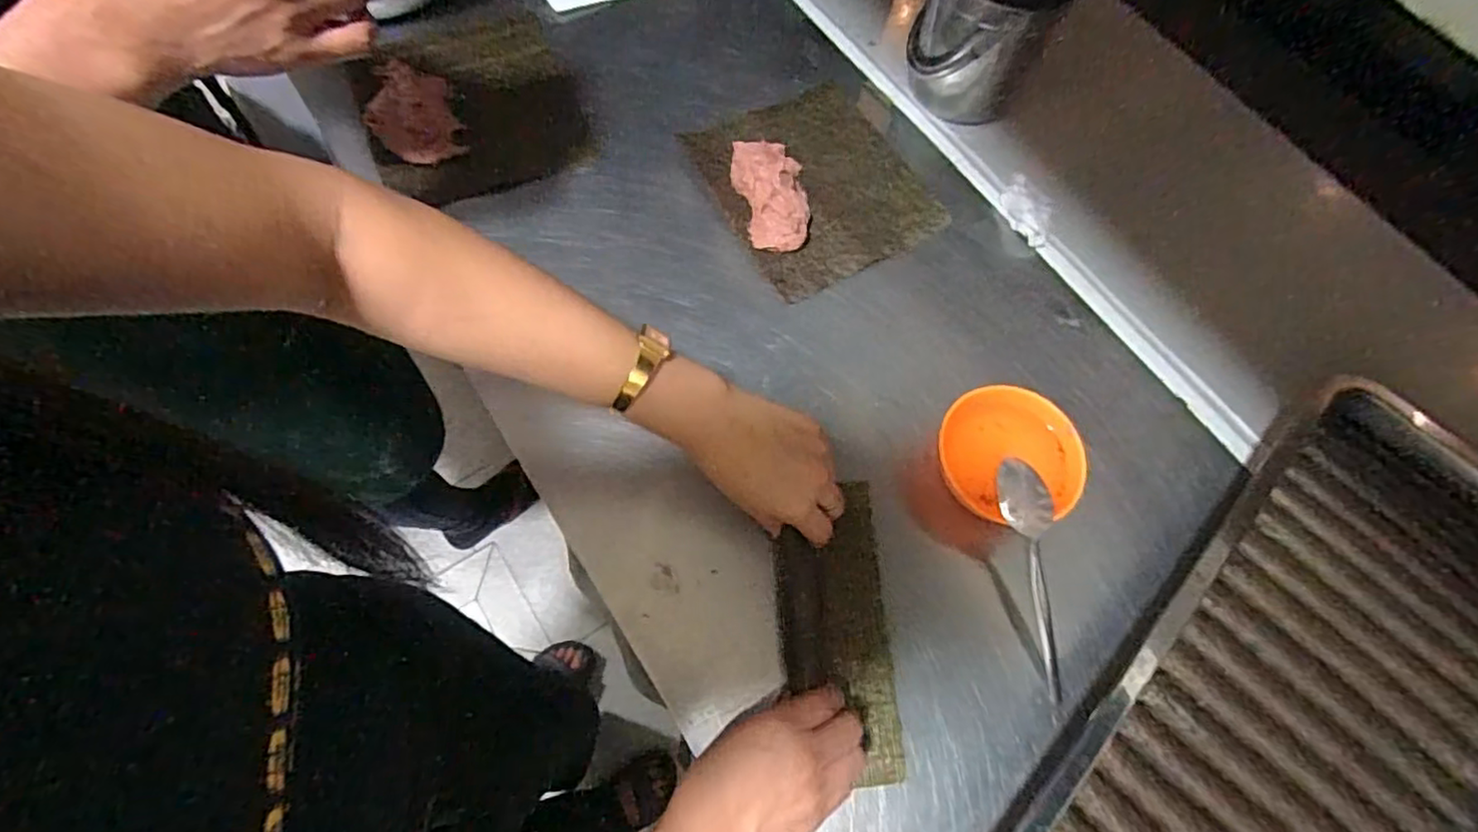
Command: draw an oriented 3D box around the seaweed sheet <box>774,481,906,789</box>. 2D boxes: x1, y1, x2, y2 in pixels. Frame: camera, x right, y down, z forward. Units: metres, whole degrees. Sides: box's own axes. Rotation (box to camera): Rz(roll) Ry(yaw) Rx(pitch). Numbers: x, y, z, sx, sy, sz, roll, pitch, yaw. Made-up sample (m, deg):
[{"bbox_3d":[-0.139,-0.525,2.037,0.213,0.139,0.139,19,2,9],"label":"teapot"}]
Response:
[{"bbox_3d":[0.070,0.149,0.460,0.075,0.011,0.194,-6,70,-6],"label":"seaweed sheet"}]

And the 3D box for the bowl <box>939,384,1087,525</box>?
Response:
[{"bbox_3d":[0.201,0.030,0.490,0.096,0.039,0.095,2,67,-4],"label":"bowl"}]

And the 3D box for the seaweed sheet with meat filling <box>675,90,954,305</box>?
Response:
[{"bbox_3d":[0.073,-0.223,0.595,0.183,0.034,0.194,-29,72,-15],"label":"seaweed sheet with meat filling"}]

